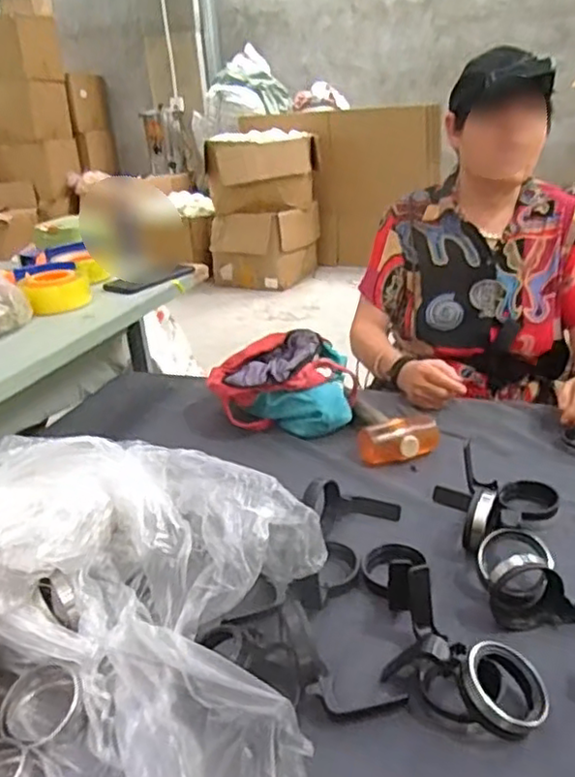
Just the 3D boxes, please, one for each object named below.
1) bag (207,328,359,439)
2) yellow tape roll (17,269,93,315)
[{"bbox_3d":[-0.006,-0.002,1.052,0.222,0.126,0.165,-4,25,2],"label":"bag"},{"bbox_3d":[-0.387,-0.164,1.103,0.107,0.051,0.100,-13,26,-16],"label":"yellow tape roll"}]

